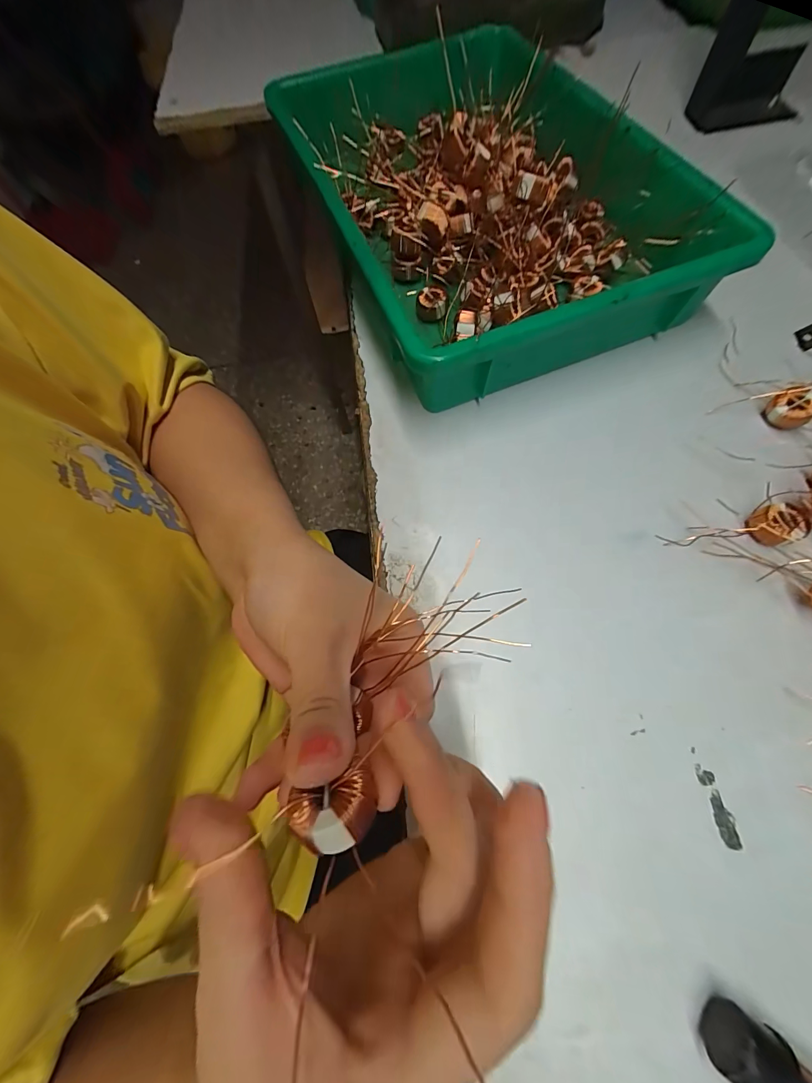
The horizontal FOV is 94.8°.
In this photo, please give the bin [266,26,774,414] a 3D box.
[{"bbox_3d":[0.052,-0.302,0.320,0.254,0.072,0.401,-21,68,-6],"label":"bin"}]

